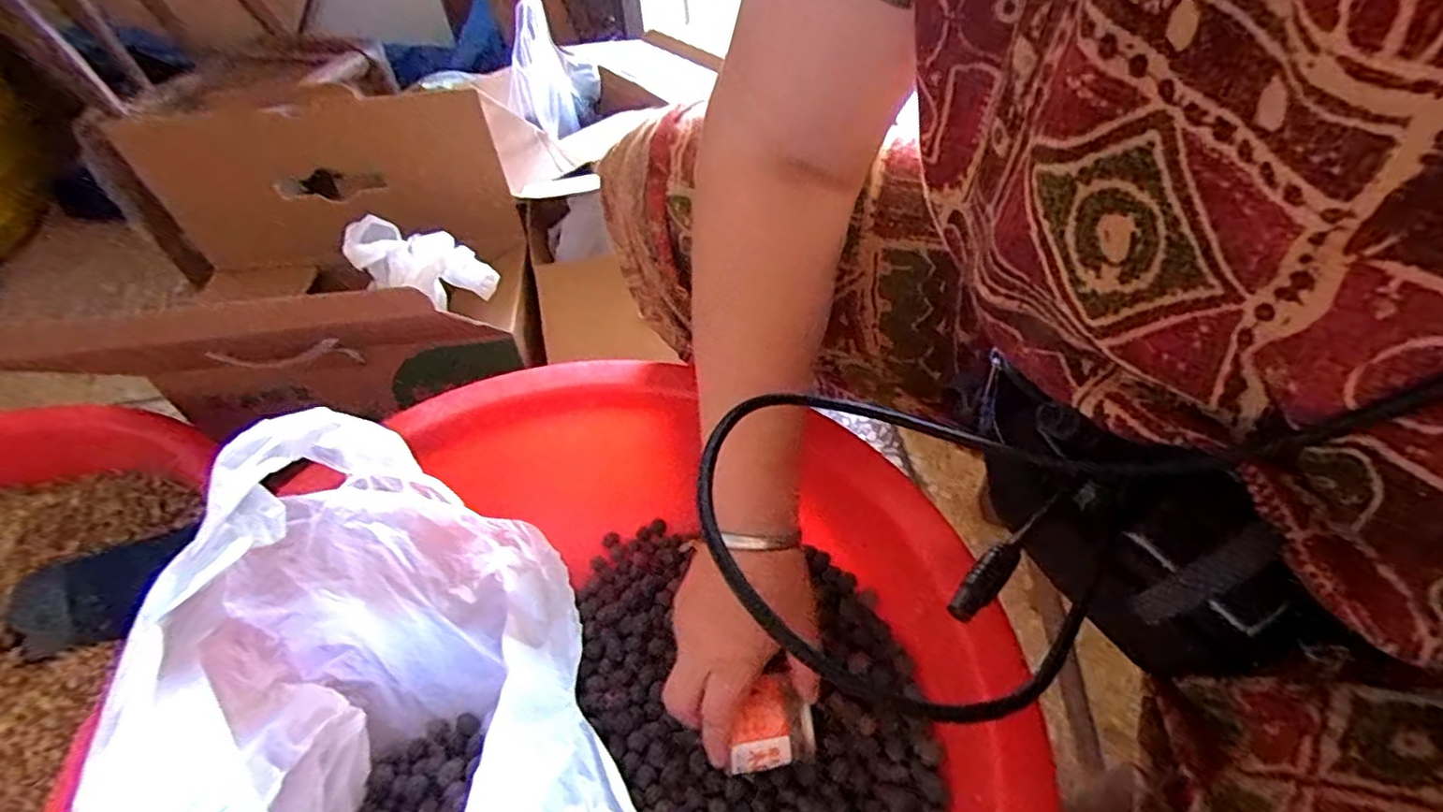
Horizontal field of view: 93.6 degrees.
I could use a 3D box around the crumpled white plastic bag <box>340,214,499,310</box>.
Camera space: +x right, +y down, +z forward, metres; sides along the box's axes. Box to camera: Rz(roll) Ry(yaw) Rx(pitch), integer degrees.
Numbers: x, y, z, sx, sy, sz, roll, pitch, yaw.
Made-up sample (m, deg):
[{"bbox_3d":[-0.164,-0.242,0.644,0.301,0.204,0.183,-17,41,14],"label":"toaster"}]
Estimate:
[{"bbox_3d":[-0.312,-0.144,0.693,0.129,0.078,0.078,17,50,20],"label":"crumpled white plastic bag"}]

